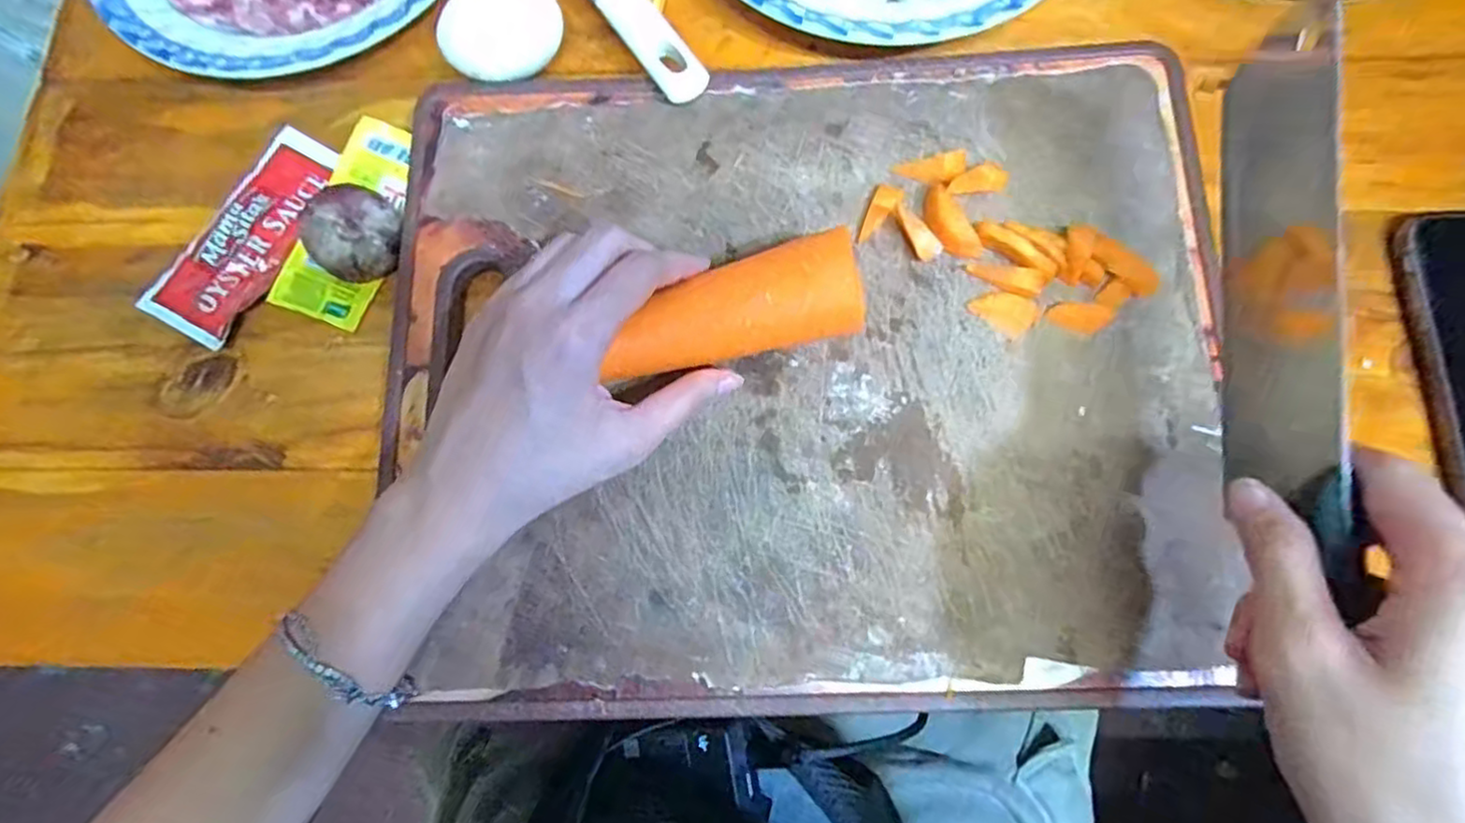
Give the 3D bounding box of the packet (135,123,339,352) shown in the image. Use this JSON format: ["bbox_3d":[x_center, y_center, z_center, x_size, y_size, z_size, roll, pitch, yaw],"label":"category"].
[{"bbox_3d":[-0.236,-0.088,0.338,0.058,0.010,0.114,31,79,7],"label":"packet"}]

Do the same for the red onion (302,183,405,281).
[{"bbox_3d":[-0.173,-0.081,0.318,0.034,0.031,0.040,41,80,12],"label":"red onion"}]

